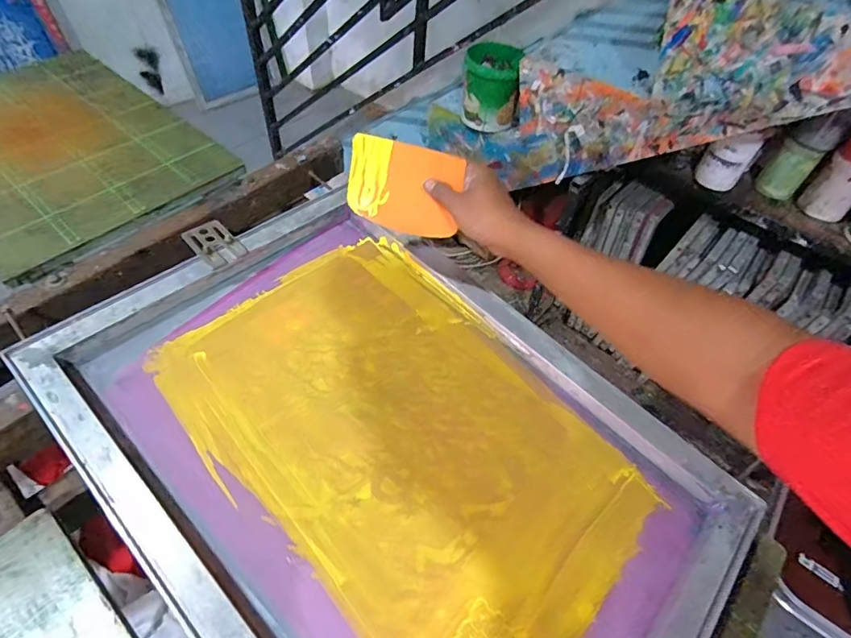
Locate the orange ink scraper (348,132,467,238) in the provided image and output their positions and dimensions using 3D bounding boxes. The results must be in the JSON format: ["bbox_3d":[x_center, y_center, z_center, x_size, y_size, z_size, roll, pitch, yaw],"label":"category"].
[{"bbox_3d":[-0.026,-0.148,0.541,0.140,0.095,0.008,21,29,21],"label":"orange ink scraper"}]

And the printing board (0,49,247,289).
[{"bbox_3d":[-0.659,-0.316,0.851,0.577,0.022,0.388,36,58,21],"label":"printing board"}]

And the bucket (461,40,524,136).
[{"bbox_3d":[0.174,-0.610,1.245,0.149,0.181,0.141,10,51,4],"label":"bucket"}]

